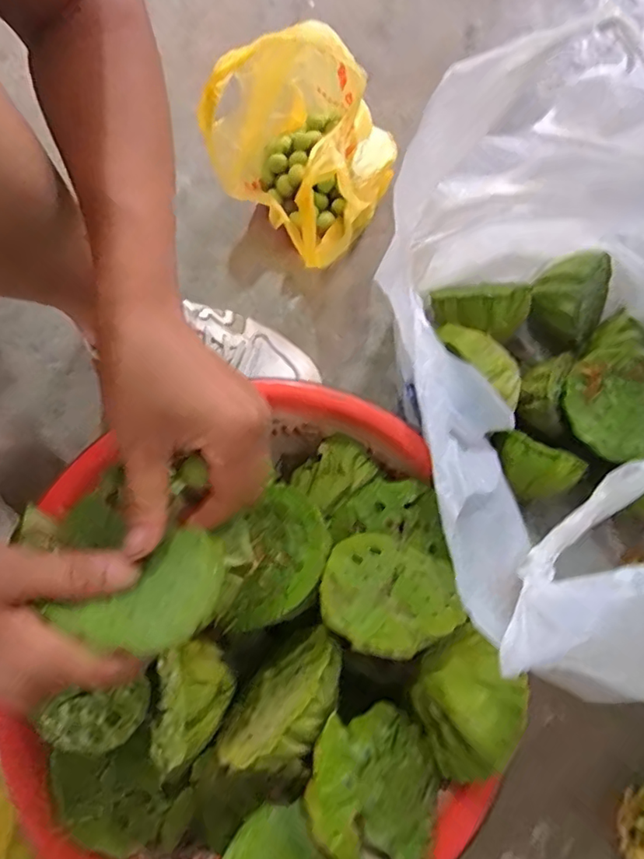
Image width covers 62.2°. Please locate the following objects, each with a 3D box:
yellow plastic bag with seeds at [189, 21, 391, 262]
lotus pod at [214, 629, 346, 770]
[{"bbox_3d":[-0.009,-0.270,0.507,0.168,0.153,0.194,-43,77,-9],"label":"yellow plastic bag with seeds"},{"bbox_3d":[-0.022,0.166,0.321,0.046,0.060,0.092,40,80,13],"label":"lotus pod"}]

